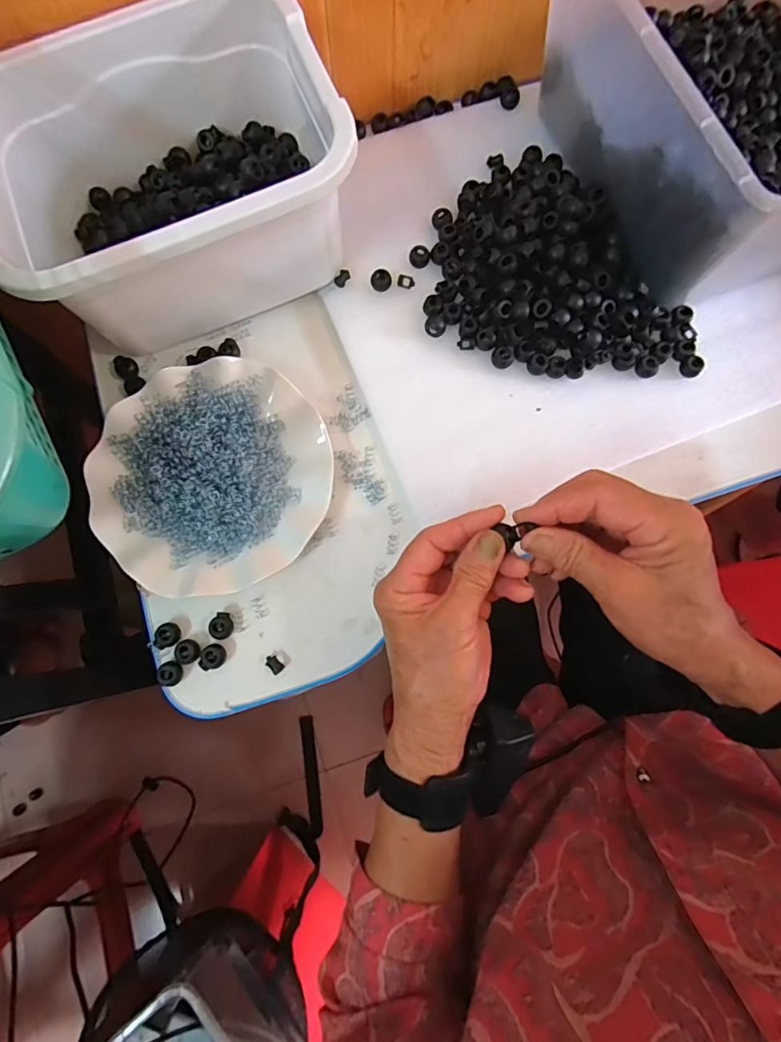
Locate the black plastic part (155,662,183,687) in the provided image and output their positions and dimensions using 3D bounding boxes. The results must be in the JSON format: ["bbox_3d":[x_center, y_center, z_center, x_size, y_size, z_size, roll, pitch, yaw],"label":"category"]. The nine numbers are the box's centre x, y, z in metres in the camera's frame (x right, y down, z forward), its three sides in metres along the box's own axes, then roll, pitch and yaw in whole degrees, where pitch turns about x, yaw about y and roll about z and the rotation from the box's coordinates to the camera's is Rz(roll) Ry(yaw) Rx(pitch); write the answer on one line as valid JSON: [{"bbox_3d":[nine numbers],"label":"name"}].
[{"bbox_3d":[-0.162,0.112,0.360,0.015,0.011,0.018,-12,78,-3],"label":"black plastic part"}]

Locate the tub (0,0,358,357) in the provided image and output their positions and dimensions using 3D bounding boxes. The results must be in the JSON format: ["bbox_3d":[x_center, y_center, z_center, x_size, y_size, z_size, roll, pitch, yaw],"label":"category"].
[{"bbox_3d":[-0.161,-0.248,0.373,0.248,0.122,0.190,-21,79,-5],"label":"tub"}]

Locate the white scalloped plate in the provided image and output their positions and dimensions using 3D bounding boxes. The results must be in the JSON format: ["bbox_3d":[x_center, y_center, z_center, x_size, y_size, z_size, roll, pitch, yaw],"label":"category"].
[{"bbox_3d":[-0.139,-0.037,0.380,0.177,0.035,0.179,0,78,-1],"label":"white scalloped plate"}]

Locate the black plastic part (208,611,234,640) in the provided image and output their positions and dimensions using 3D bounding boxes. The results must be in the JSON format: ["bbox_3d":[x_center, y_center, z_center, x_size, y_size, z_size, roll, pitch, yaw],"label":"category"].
[{"bbox_3d":[-0.128,0.078,0.367,0.015,0.011,0.020,-15,78,-4],"label":"black plastic part"}]

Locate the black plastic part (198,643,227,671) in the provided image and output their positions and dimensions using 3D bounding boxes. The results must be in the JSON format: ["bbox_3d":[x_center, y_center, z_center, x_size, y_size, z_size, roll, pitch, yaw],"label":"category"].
[{"bbox_3d":[-0.132,0.101,0.363,0.018,0.011,0.017,0,78,-1],"label":"black plastic part"}]

